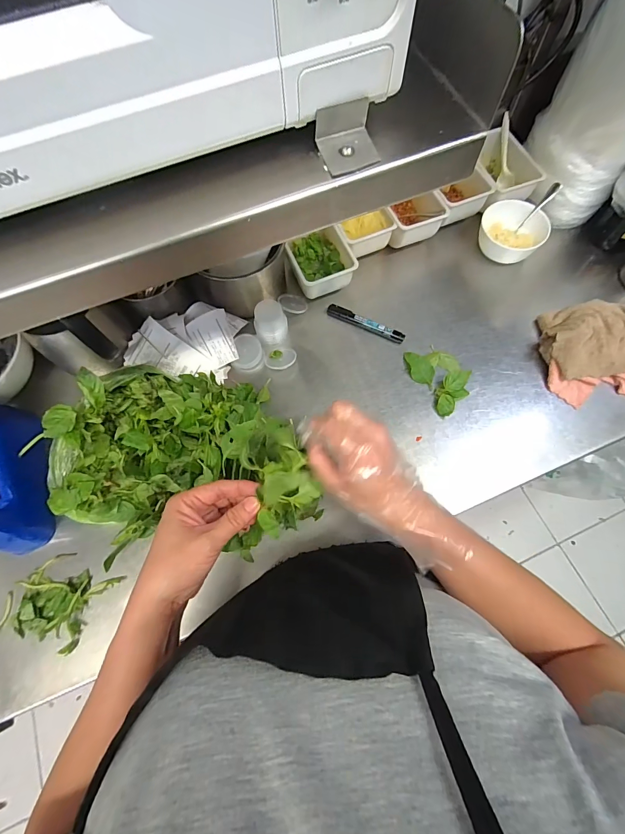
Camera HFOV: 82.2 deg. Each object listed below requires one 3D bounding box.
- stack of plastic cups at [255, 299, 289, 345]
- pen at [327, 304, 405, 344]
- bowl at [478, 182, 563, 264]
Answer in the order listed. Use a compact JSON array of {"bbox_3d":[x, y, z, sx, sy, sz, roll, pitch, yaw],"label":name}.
[{"bbox_3d":[-0.066,-0.146,0.565,0.050,0.057,0.046,1,69,4],"label":"stack of plastic cups"},{"bbox_3d":[0.088,-0.155,0.582,0.131,0.016,0.022,25,72,12],"label":"pen"},{"bbox_3d":[0.344,-0.330,0.610,0.103,0.070,0.107,-1,69,3],"label":"bowl"}]

